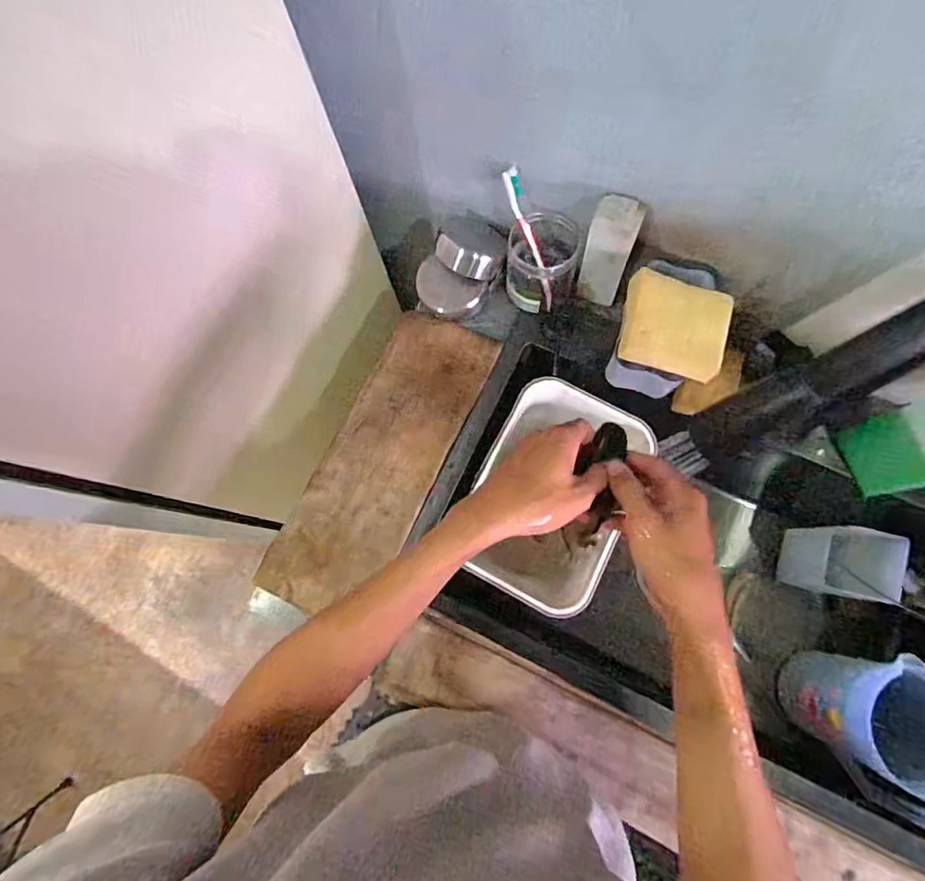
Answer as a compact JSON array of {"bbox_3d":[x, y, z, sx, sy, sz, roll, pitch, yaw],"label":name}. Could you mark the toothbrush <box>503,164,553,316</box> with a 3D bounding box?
[{"bbox_3d":[0.086,-0.249,0.641,0.018,0.177,0.021,-32,34,-6],"label":"toothbrush"}]

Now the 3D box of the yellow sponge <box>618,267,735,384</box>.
[{"bbox_3d":[0.233,-0.127,0.558,0.108,0.023,0.102,16,77,7],"label":"yellow sponge"}]

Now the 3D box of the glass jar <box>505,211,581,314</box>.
[{"bbox_3d":[0.101,-0.229,0.661,0.083,0.100,0.086,-1,76,3],"label":"glass jar"}]

